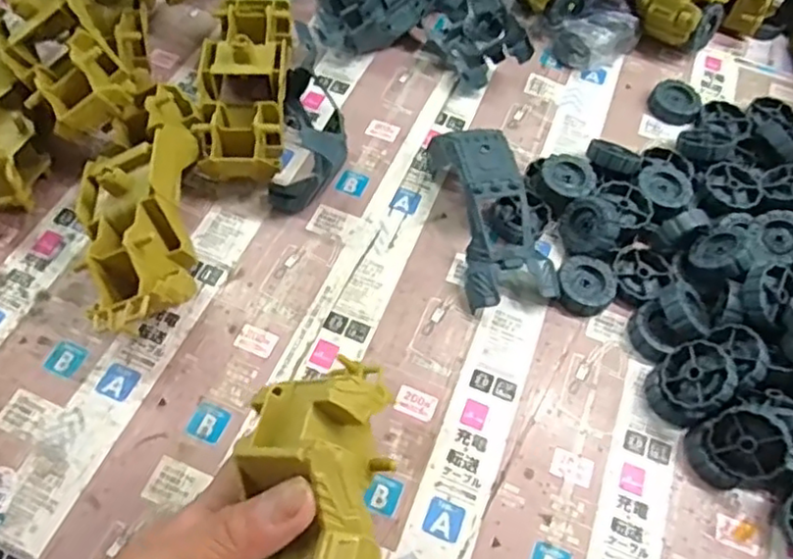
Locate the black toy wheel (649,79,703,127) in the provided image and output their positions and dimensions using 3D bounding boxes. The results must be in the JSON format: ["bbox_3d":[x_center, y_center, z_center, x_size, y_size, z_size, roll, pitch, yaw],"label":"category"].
[{"bbox_3d":[0.222,-0.141,0.529,0.038,0.012,0.037,29,62,14],"label":"black toy wheel"}]

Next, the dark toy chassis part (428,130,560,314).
[{"bbox_3d":[0.064,-0.044,0.441,0.062,0.042,0.129,-10,73,-9],"label":"dark toy chassis part"}]

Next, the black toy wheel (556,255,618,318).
[{"bbox_3d":[0.123,0.004,0.432,0.037,0.014,0.039,1,58,-2],"label":"black toy wheel"}]

